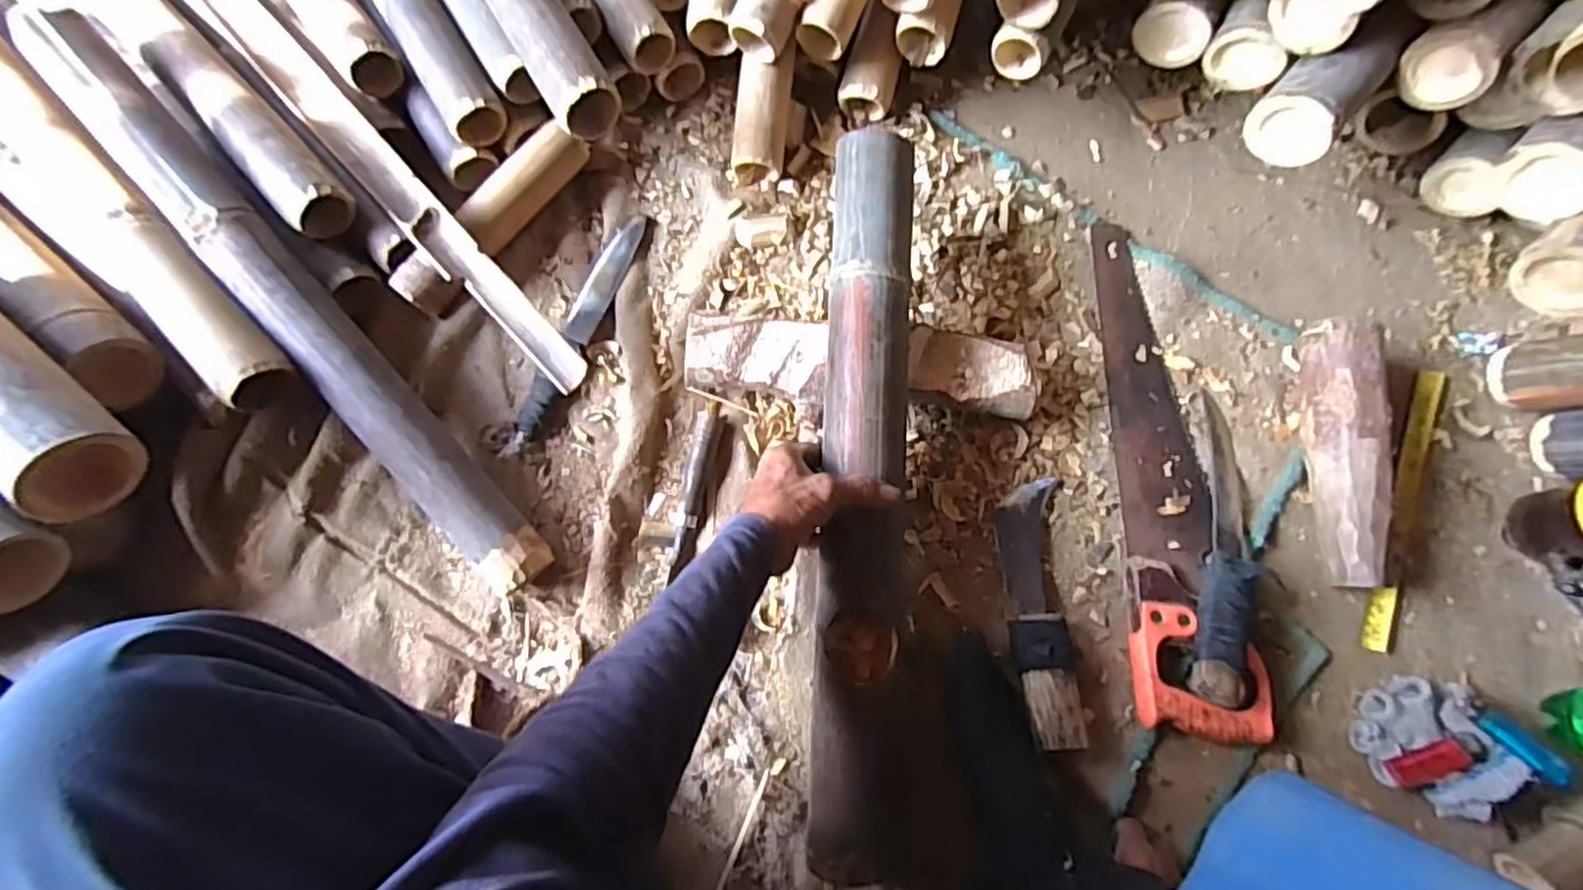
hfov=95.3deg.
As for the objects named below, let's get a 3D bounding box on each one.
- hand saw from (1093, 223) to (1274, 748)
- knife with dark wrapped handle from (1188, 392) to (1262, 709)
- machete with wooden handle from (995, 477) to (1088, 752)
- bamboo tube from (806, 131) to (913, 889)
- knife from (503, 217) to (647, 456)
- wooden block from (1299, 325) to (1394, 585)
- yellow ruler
[{"bbox_3d":[0.360,0.011,0.689,0.104,0.033,0.499,0,75,-1],"label":"hand saw"},{"bbox_3d":[0.398,0.090,0.665,0.058,0.031,0.290,14,62,3],"label":"knife with dark wrapped handle"},{"bbox_3d":[0.222,0.145,0.649,0.052,0.026,0.235,0,63,-1],"label":"machete with wooden handle"},{"bbox_3d":[0.065,0.030,0.620,0.078,0.075,0.603,3,83,0],"label":"bamboo tube"},{"bbox_3d":[-0.213,-0.117,0.717,0.032,0.021,0.274,19,76,4],"label":"knife"},{"bbox_3d":[0.517,0.009,0.676,0.055,0.066,0.244,4,75,0],"label":"wooden block"},{"bbox_3d":[0.591,0.056,0.695,0.028,0.010,0.294,23,76,5],"label":"yellow ruler"}]

